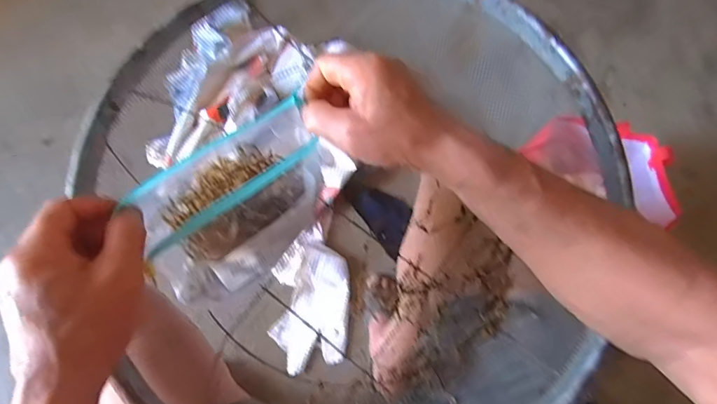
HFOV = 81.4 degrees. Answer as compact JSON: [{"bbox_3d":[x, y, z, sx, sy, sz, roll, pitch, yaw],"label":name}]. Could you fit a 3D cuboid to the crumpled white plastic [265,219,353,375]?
[{"bbox_3d":[-0.098,0.192,0.865,0.155,0.044,0.293,-1,58,2],"label":"crumpled white plastic"}]

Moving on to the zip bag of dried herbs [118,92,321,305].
[{"bbox_3d":[-0.099,-0.002,0.358,0.154,0.082,0.093,-31,66,-17],"label":"zip bag of dried herbs"}]

